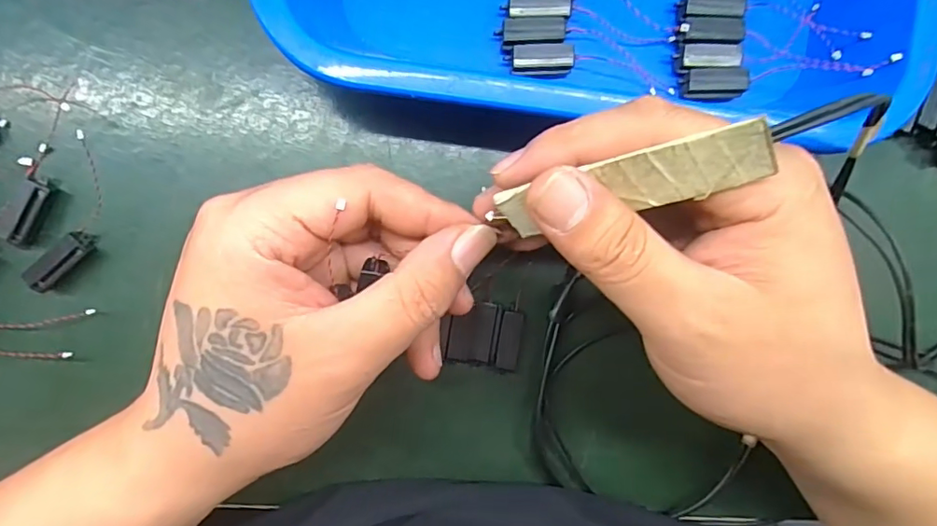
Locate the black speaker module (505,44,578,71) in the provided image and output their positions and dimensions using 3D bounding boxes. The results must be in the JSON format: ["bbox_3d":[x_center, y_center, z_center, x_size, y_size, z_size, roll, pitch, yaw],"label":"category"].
[{"bbox_3d":[0.032,-0.089,0.233,0.029,0.004,0.011,-3,93,-4],"label":"black speaker module"}]

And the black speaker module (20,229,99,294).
[{"bbox_3d":[-0.176,-0.001,0.233,0.031,0.012,0.010,-42,95,-1],"label":"black speaker module"}]

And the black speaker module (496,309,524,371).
[{"bbox_3d":[0.019,0.035,0.249,0.010,0.010,0.028,5,92,-4],"label":"black speaker module"}]

